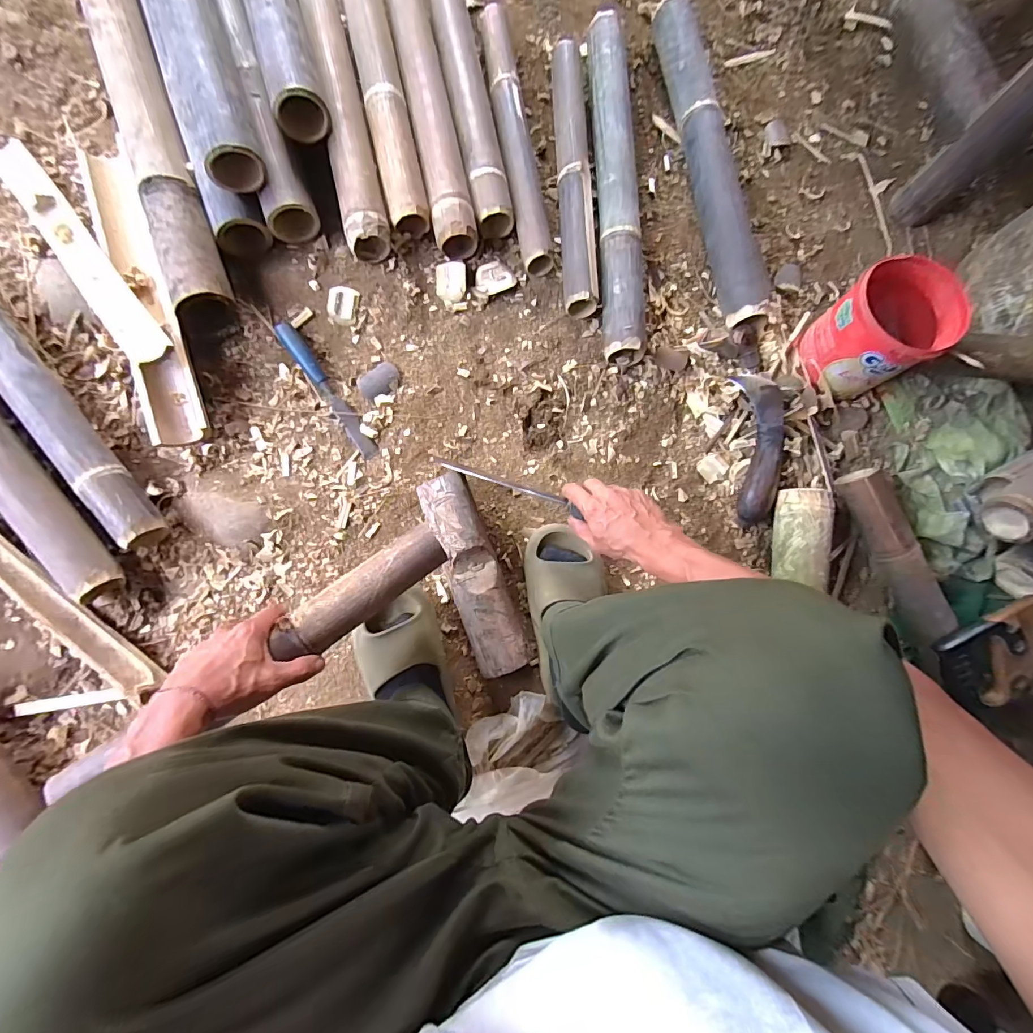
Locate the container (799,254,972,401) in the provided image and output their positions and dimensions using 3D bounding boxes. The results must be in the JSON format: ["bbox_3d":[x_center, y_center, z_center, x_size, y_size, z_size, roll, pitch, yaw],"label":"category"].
[{"bbox_3d":[0.510,-0.264,0.648,0.143,0.136,0.138,-24,86,-8],"label":"container"}]

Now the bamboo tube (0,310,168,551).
[{"bbox_3d":[-0.676,-0.205,0.608,0.063,0.049,0.602,-39,88,-8],"label":"bamboo tube"}]

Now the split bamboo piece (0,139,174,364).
[{"bbox_3d":[-0.629,-0.387,0.641,0.057,0.017,0.470,-38,78,-12],"label":"split bamboo piece"}]

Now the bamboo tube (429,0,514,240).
[{"bbox_3d":[-0.078,-0.674,0.720,0.062,0.061,0.482,-11,84,-6],"label":"bamboo tube"}]

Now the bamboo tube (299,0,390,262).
[{"bbox_3d":[-0.265,-0.614,0.689,0.061,0.060,0.460,-13,84,-7],"label":"bamboo tube"}]

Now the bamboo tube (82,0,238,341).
[{"bbox_3d":[-0.546,-0.607,0.659,0.085,0.070,0.714,-19,85,-7],"label":"bamboo tube"}]

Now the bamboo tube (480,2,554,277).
[{"bbox_3d":[-0.001,-0.603,0.717,0.056,0.050,0.459,-9,84,-6],"label":"bamboo tube"}]

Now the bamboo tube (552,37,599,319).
[{"bbox_3d":[0.088,-0.533,0.703,0.050,0.048,0.462,-2,82,-5],"label":"bamboo tube"}]

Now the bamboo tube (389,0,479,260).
[{"bbox_3d":[-0.133,-0.631,0.700,0.061,0.062,0.466,-11,84,-6],"label":"bamboo tube"}]

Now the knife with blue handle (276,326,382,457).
[{"bbox_3d":[-0.277,-0.185,0.663,0.026,0.019,0.231,-36,87,-8],"label":"knife with blue handle"}]

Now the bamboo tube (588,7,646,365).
[{"bbox_3d":[0.158,-0.528,0.712,0.070,0.066,0.587,-1,83,-5],"label":"bamboo tube"}]

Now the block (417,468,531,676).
[{"bbox_3d":[-0.059,0.078,0.623,0.073,0.059,0.270,-21,85,-7],"label":"block"}]

